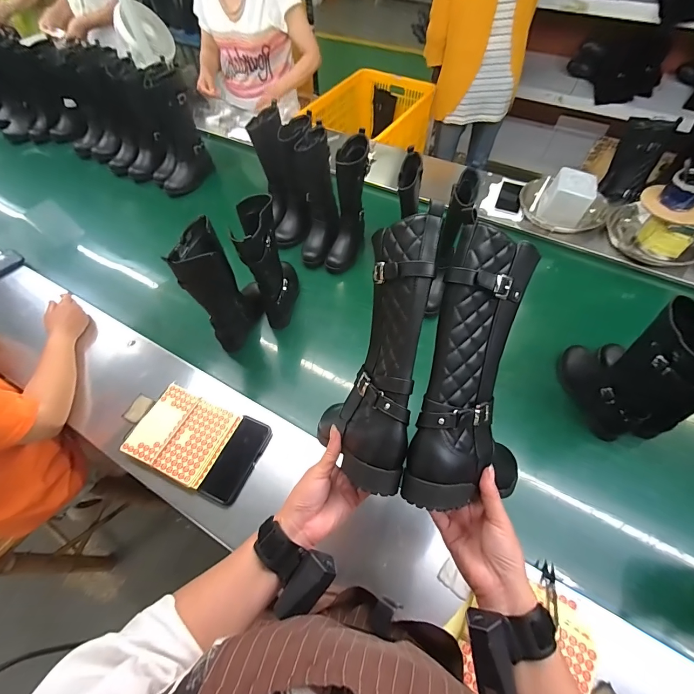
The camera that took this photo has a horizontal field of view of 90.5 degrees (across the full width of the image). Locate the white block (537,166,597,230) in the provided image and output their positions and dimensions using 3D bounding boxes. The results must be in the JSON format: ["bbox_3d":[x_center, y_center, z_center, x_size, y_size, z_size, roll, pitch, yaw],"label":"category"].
[{"bbox_3d":[0.645,-0.434,1.009,0.133,0.118,0.122,28,63,19],"label":"white block"}]

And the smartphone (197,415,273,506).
[{"bbox_3d":[-0.219,0.226,0.696,0.070,0.019,0.165,19,60,14],"label":"smartphone"}]

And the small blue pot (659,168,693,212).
[{"bbox_3d":[0.871,-0.404,0.881,0.094,0.062,0.088,-41,64,-20],"label":"small blue pot"}]

